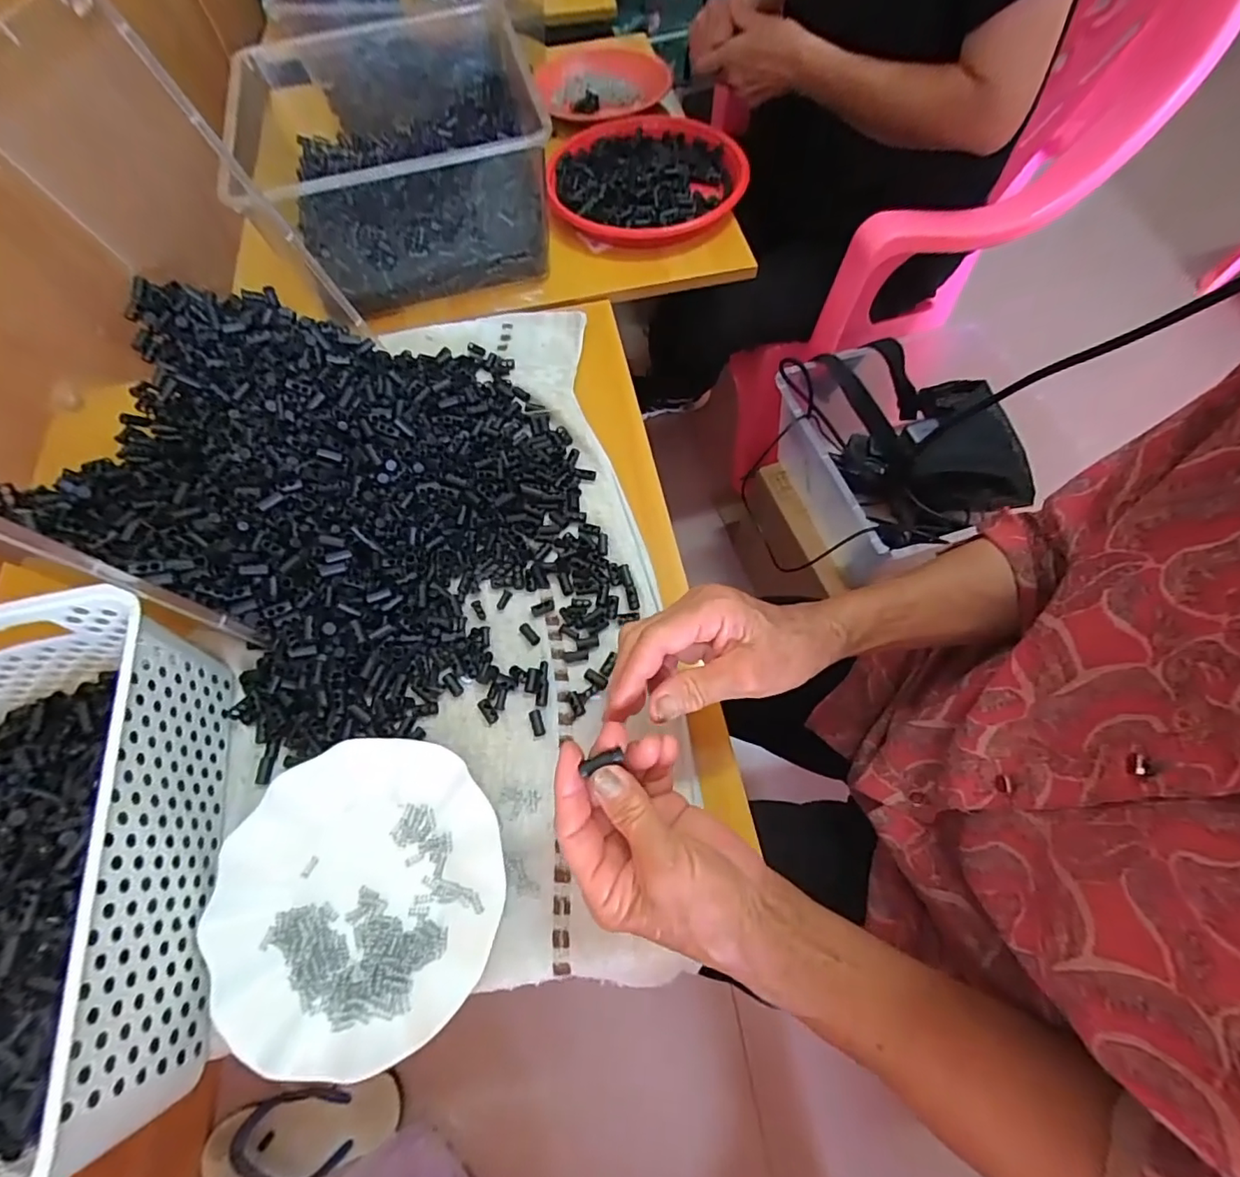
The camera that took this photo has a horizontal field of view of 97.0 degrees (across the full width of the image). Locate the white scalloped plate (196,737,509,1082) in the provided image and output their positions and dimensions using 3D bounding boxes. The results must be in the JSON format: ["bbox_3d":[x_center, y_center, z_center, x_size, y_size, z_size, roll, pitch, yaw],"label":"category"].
[{"bbox_3d":[-0.168,0.194,0.358,0.180,0.019,0.178,-1,64,2],"label":"white scalloped plate"}]

